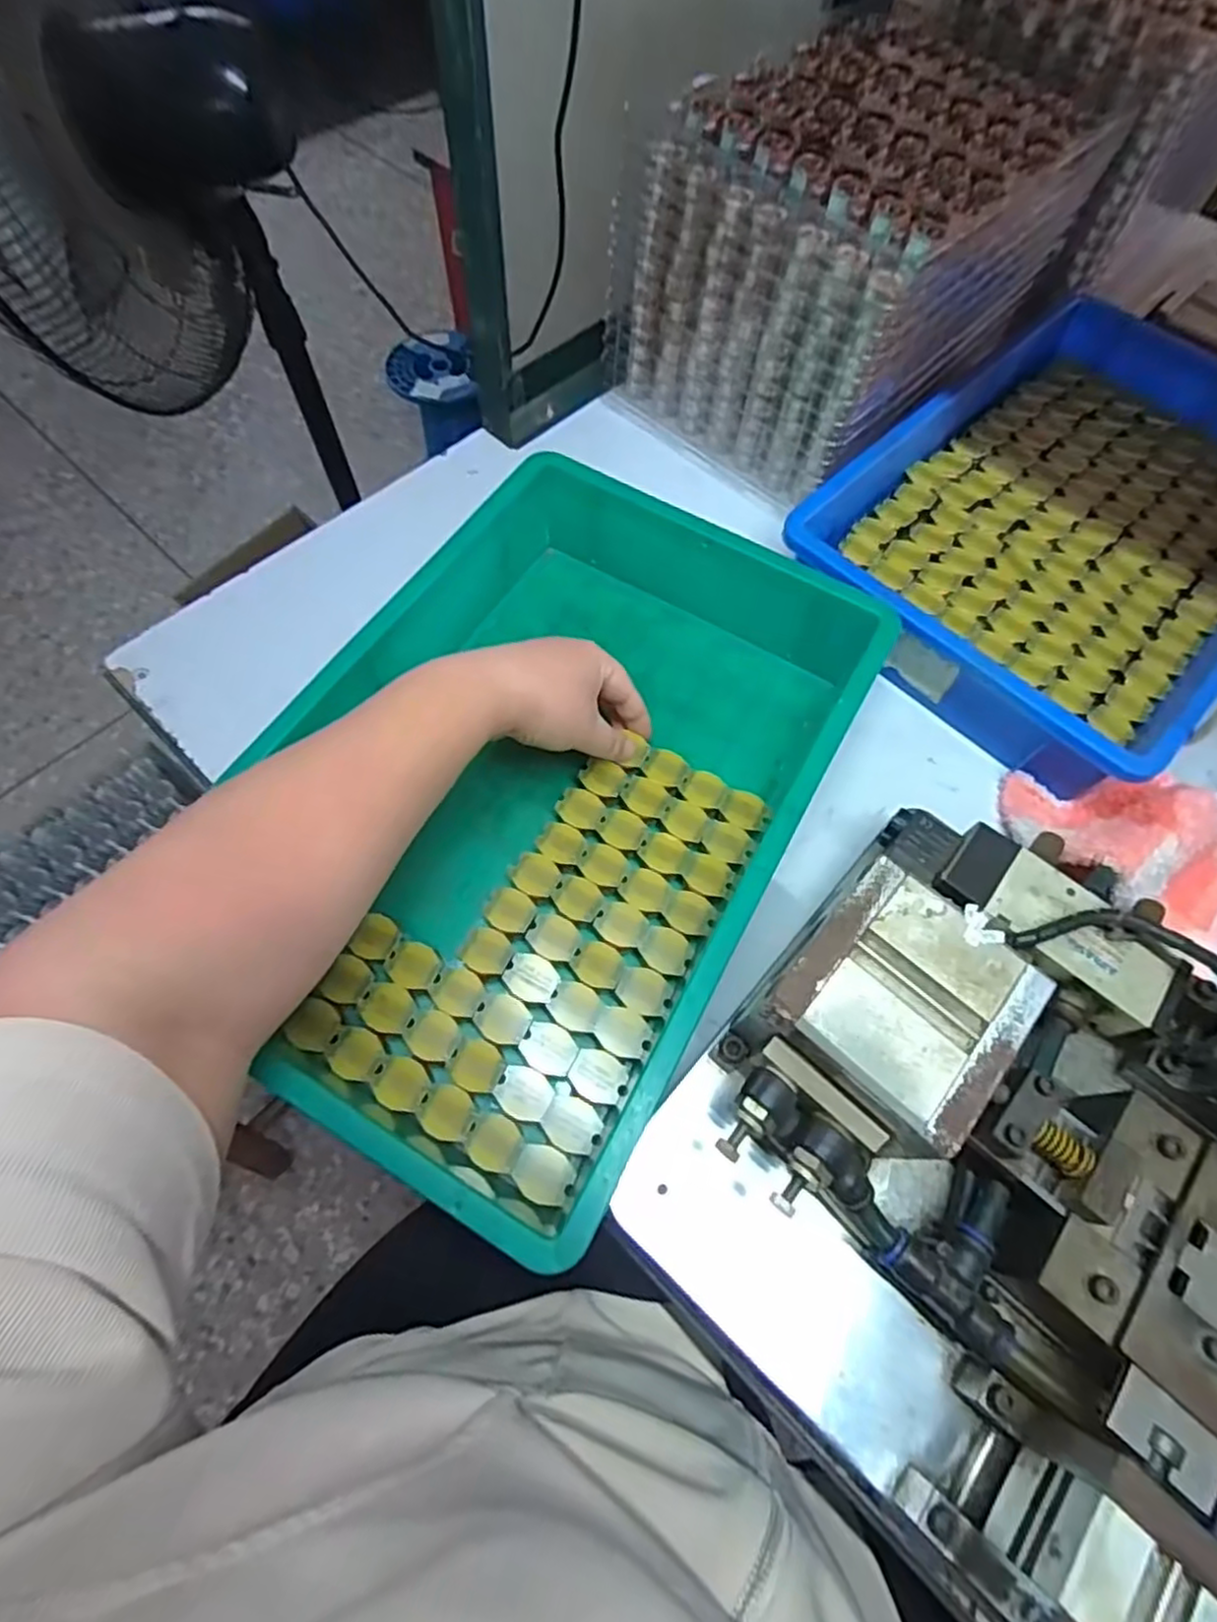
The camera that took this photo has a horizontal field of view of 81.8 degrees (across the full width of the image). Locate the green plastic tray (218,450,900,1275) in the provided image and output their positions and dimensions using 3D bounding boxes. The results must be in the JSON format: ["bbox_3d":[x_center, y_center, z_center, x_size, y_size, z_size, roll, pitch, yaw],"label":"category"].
[{"bbox_3d":[-0.034,-0.016,0.445,0.285,0.089,0.428,29,68,11],"label":"green plastic tray"}]

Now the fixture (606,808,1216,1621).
[{"bbox_3d":[0.256,0.199,0.312,0.415,0.114,0.312,40,70,15],"label":"fixture"}]

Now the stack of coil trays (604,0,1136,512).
[{"bbox_3d":[0.207,-0.470,0.602,0.243,0.191,0.344,42,71,15],"label":"stack of coil trays"}]

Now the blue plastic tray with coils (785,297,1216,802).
[{"bbox_3d":[0.381,-0.244,0.563,0.300,0.062,0.462,41,71,15],"label":"blue plastic tray with coils"}]

